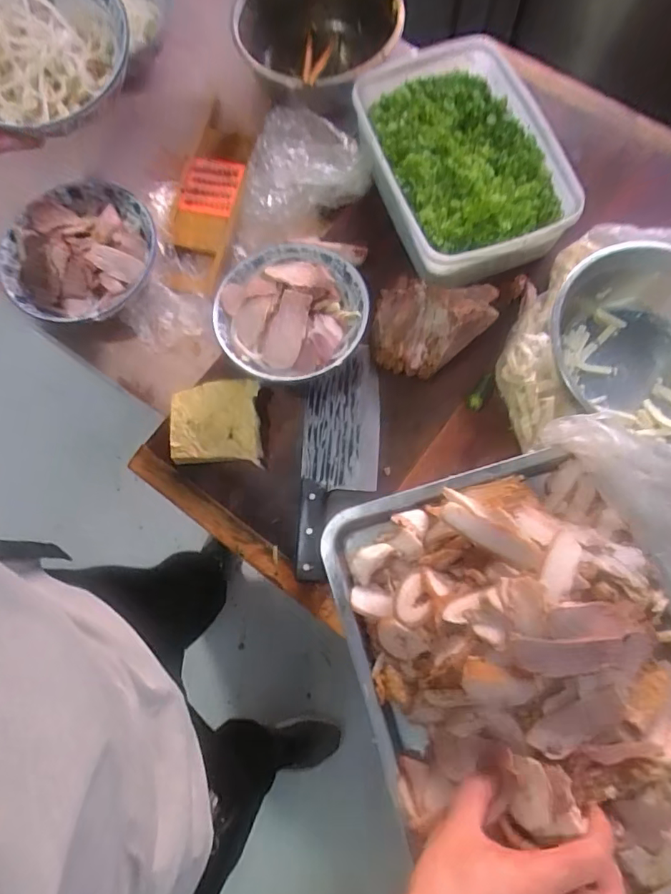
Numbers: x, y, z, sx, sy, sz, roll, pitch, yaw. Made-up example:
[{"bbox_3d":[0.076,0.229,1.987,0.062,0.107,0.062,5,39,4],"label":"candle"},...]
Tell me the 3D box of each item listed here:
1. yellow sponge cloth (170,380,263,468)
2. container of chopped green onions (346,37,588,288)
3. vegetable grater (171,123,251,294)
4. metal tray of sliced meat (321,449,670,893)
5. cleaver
[{"bbox_3d":[-0.149,-0.032,0.667,0.106,0.029,0.103,-3,75,1],"label":"yellow sponge cloth"},{"bbox_3d":[0.173,-0.387,0.712,0.240,0.071,0.351,-13,75,-2],"label":"container of chopped green onions"},{"bbox_3d":[-0.195,-0.358,0.810,0.102,0.040,0.316,7,75,4],"label":"vegetable grater"},{"bbox_3d":[0.173,0.208,0.435,0.275,0.082,0.392,-17,75,-3],"label":"metal tray of sliced meat"},{"bbox_3d":[0.006,0.014,0.659,0.092,0.020,0.292,2,75,2],"label":"cleaver"}]

